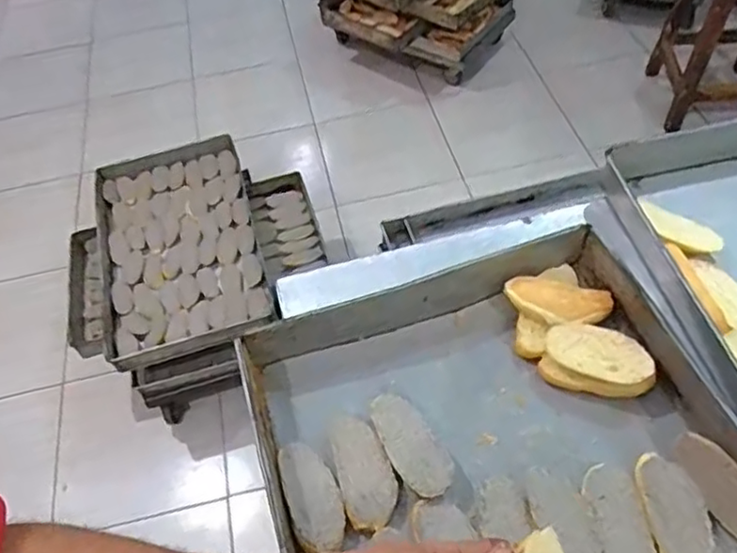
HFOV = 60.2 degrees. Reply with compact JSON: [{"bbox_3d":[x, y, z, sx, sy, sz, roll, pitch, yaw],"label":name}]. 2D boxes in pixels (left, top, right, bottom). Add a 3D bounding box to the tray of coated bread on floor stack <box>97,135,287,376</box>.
[{"bbox_3d":[-0.477,-0.078,1.577,0.390,0.087,0.613,-16,53,-6],"label":"tray of coated bread on floor stack"}]

